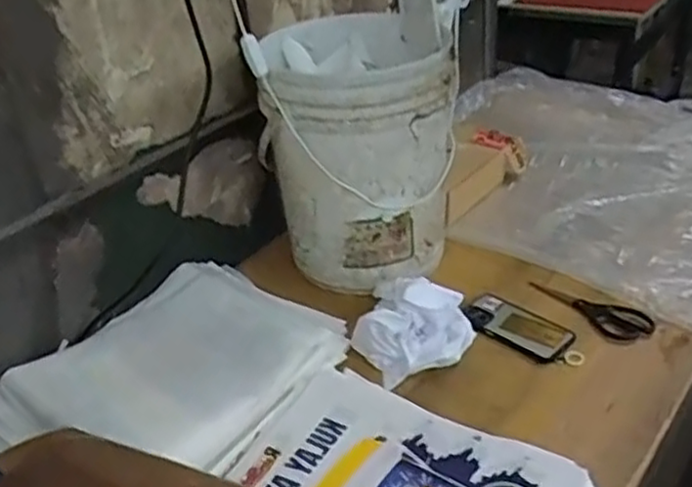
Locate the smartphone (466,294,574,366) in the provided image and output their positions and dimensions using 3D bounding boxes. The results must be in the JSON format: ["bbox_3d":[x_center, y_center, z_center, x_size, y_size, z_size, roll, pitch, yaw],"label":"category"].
[{"bbox_3d":[0.248,0.121,1.033,0.078,0.015,0.158,-30,39,-32],"label":"smartphone"}]

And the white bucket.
[{"bbox_3d":[0.030,-0.136,1.111,0.259,0.354,0.259,-5,32,3],"label":"white bucket"}]

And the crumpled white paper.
[{"bbox_3d":[0.092,0.106,1.009,0.168,0.052,0.177,-4,32,5],"label":"crumpled white paper"}]

